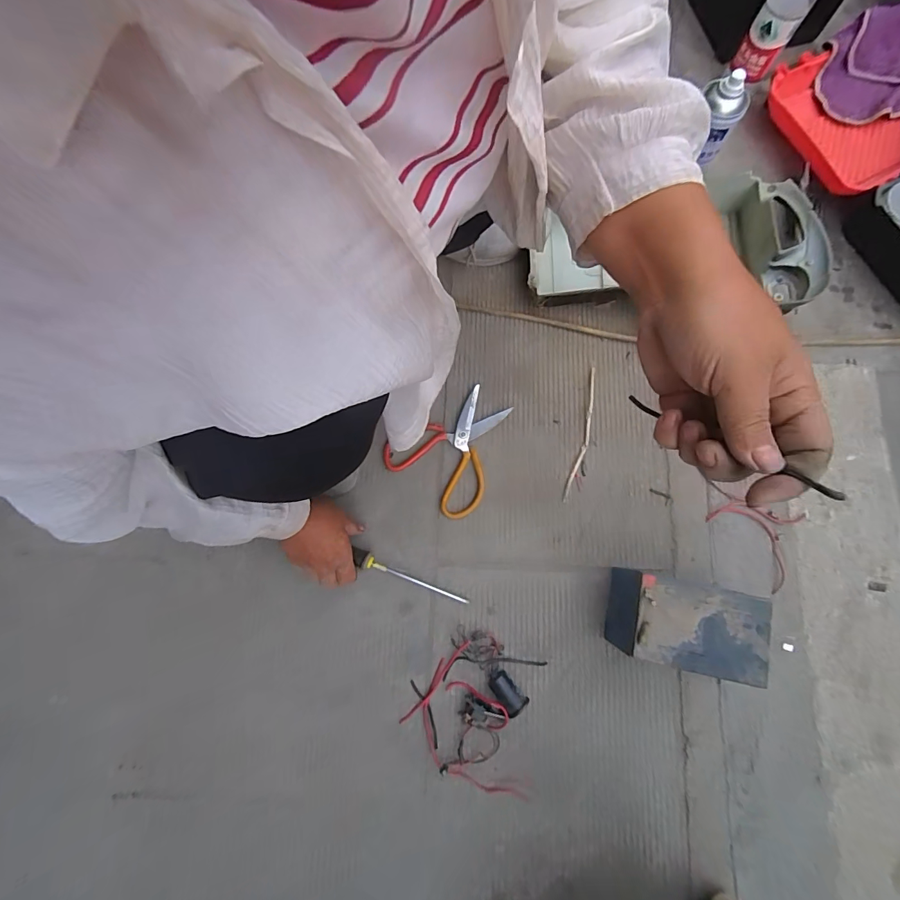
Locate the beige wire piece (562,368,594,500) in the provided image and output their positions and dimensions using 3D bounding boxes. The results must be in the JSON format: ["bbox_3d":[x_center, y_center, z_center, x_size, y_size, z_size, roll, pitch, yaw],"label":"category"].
[{"bbox_3d":[0.199,-0.024,0.625,0.019,0.005,0.207,15,78,3],"label":"beige wire piece"}]

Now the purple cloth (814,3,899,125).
[{"bbox_3d":[0.708,-0.629,0.687,0.186,0.041,0.206,-2,77,1],"label":"purple cloth"}]

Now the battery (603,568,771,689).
[{"bbox_3d":[0.285,0.209,0.525,0.158,0.104,0.105,10,78,2],"label":"battery"}]

